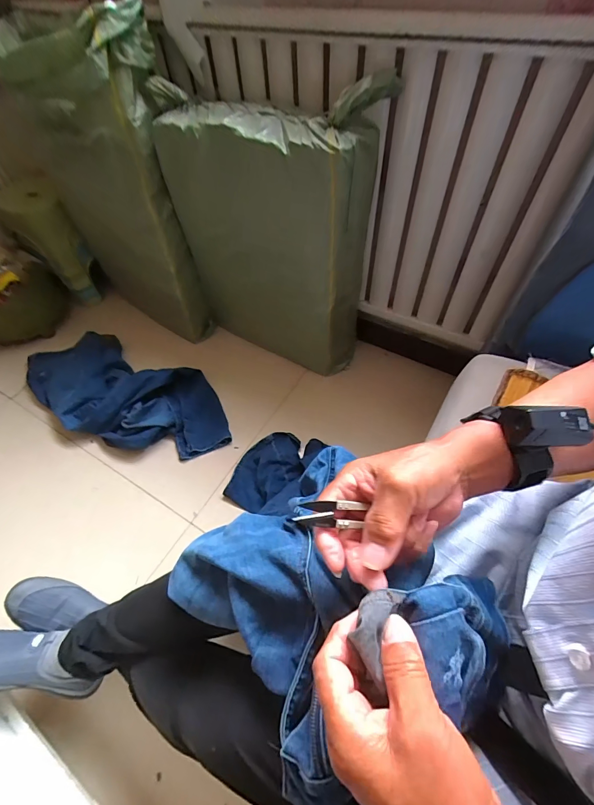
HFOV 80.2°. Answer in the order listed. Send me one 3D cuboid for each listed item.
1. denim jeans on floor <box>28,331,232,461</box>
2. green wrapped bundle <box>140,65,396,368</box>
[{"bbox_3d":[-0.558,-0.039,1.135,0.779,0.096,0.350,24,60,18],"label":"denim jeans on floor"},{"bbox_3d":[-0.059,-0.436,0.995,0.496,0.693,0.202,27,61,19],"label":"green wrapped bundle"}]

